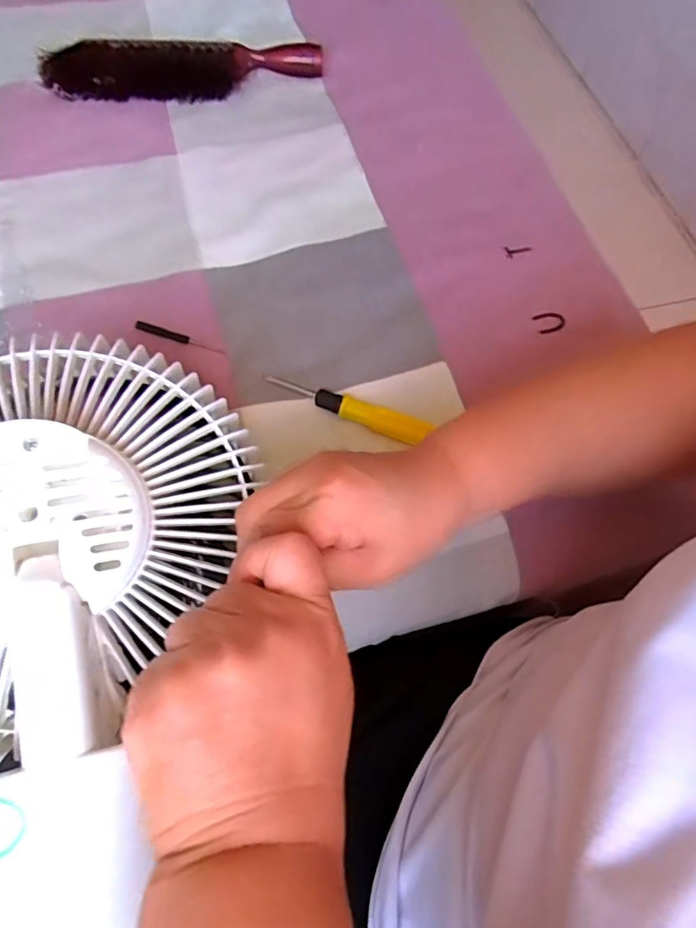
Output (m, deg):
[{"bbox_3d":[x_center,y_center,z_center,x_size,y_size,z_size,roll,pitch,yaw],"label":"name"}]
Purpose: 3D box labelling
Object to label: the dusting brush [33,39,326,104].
[{"bbox_3d":[-0.166,-0.406,0.557,0.283,0.032,0.065,-8,66,-5],"label":"dusting brush"}]

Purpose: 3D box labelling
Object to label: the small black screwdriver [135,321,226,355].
[{"bbox_3d":[-0.136,-0.101,0.439,0.078,0.004,0.008,18,66,6],"label":"small black screwdriver"}]

